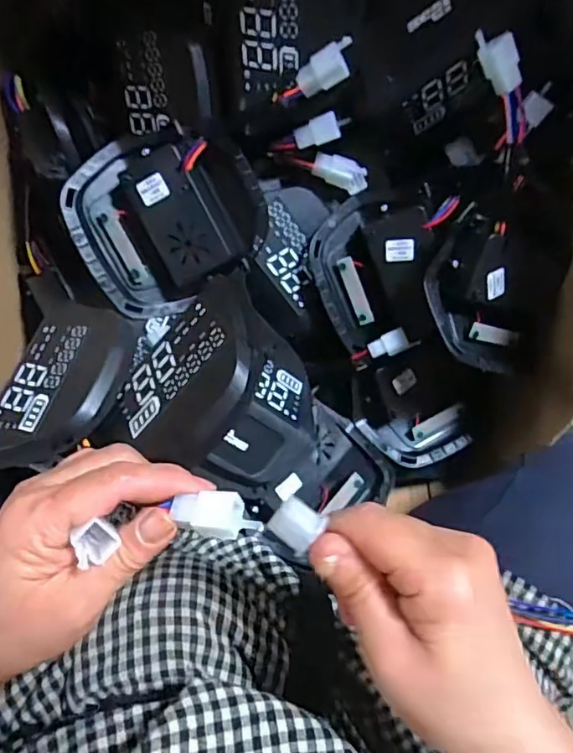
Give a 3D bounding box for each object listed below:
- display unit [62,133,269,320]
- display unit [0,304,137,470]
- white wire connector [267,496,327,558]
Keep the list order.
[{"bbox_3d":[-0.085,-0.118,0.405,0.132,0.045,0.118,-31,102,3],"label":"display unit"},{"bbox_3d":[-0.135,0.014,0.353,0.076,0.040,0.120,6,60,21],"label":"display unit"},{"bbox_3d":[0.004,0.064,0.243,0.019,0.008,0.019,35,80,-1],"label":"white wire connector"}]

